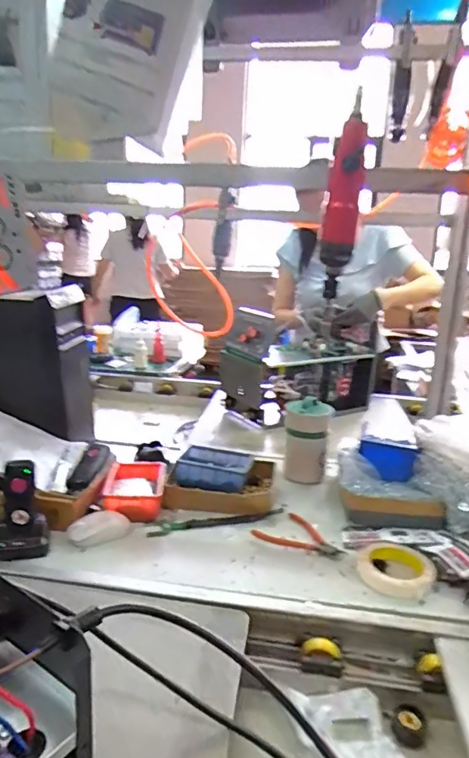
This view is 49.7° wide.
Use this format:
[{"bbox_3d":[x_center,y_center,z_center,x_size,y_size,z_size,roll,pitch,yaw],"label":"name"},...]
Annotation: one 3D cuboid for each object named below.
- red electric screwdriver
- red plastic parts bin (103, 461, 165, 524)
[{"bbox_3d":[0.117,-0.189,0.550,0.037,0.186,0.034,6,15,13],"label":"red electric screwdriver"},{"bbox_3d":[-0.184,0.208,0.943,0.103,0.045,0.160,2,15,-6],"label":"red plastic parts bin"}]

